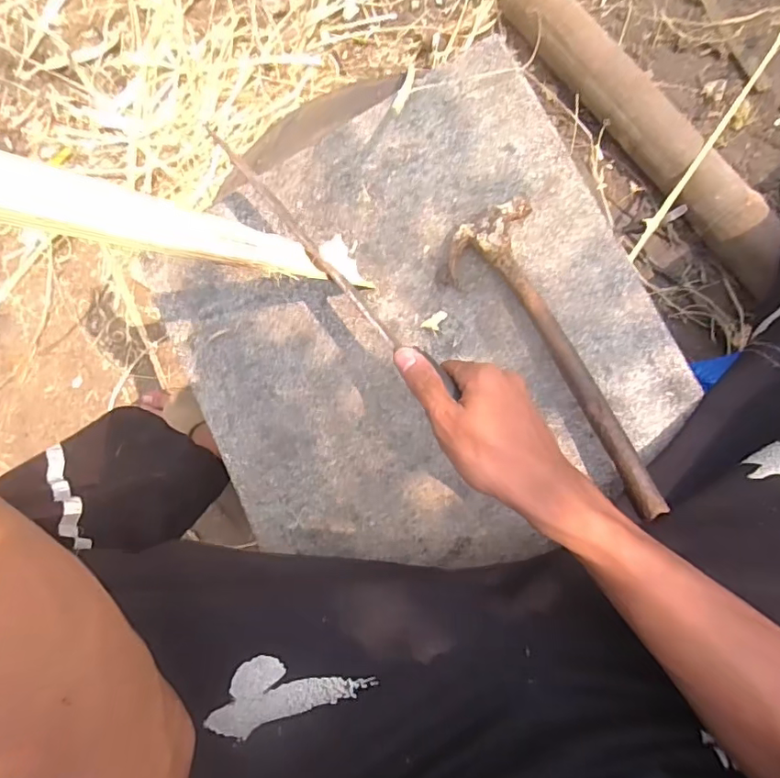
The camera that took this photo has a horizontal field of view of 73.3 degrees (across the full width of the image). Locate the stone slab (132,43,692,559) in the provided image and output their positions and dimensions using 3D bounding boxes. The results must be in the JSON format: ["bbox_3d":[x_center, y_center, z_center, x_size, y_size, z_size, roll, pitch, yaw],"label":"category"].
[{"bbox_3d":[0.008,-0.053,0.529,0.440,0.034,0.458,-27,84,6],"label":"stone slab"}]

